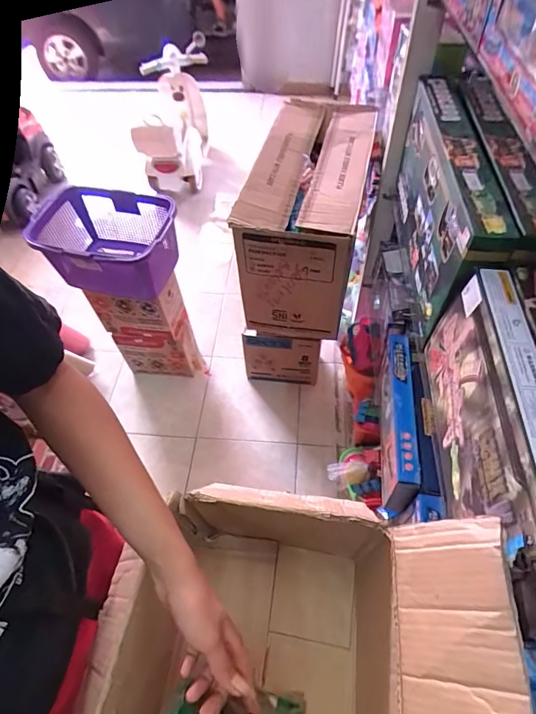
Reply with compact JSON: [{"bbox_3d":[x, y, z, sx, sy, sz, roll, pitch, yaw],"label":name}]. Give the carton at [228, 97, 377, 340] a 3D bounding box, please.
[{"bbox_3d":[0.122,-0.418,1.173,0.269,0.333,0.600,10,55,10],"label":"carton"}]

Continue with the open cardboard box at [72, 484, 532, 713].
[{"bbox_3d":[0.009,0.442,0.482,0.437,0.353,0.474,5,54,6],"label":"open cardboard box"}]

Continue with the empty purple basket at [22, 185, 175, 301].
[{"bbox_3d":[-0.487,-0.334,1.272,0.368,0.223,0.281,12,55,11],"label":"empty purple basket"}]

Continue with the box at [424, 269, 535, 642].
[{"bbox_3d":[0.287,0.106,0.526,0.073,0.184,0.423,5,54,6],"label":"box"}]

